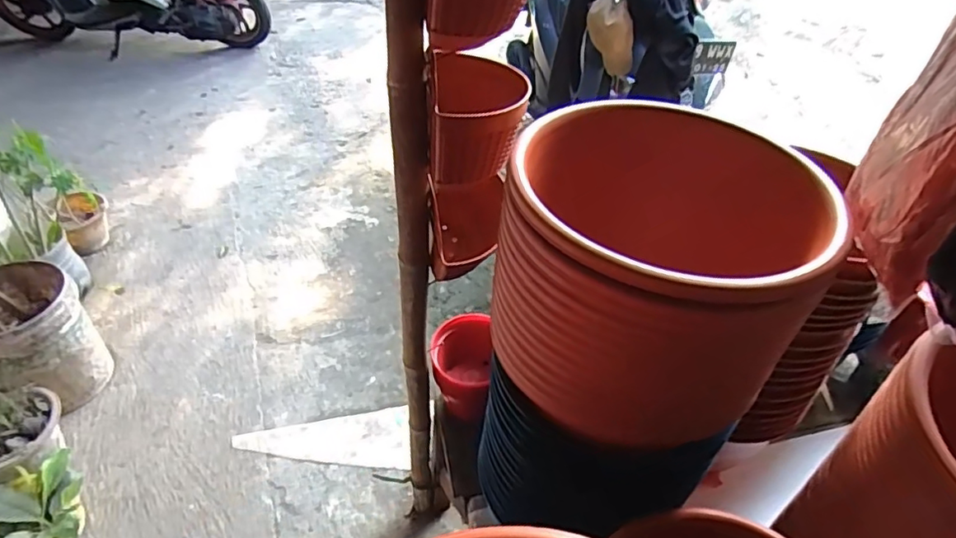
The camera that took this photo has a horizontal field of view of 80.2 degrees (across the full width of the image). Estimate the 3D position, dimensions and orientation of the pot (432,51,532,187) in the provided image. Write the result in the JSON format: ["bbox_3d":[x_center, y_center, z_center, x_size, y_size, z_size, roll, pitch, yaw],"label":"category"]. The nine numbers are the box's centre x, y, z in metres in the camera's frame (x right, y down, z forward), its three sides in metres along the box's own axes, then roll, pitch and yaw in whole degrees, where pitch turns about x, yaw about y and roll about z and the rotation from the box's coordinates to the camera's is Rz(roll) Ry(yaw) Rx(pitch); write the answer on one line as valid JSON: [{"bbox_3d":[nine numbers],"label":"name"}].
[{"bbox_3d":[-0.001,-0.198,0.723,0.119,0.113,0.179,0,44,-2],"label":"pot"}]

